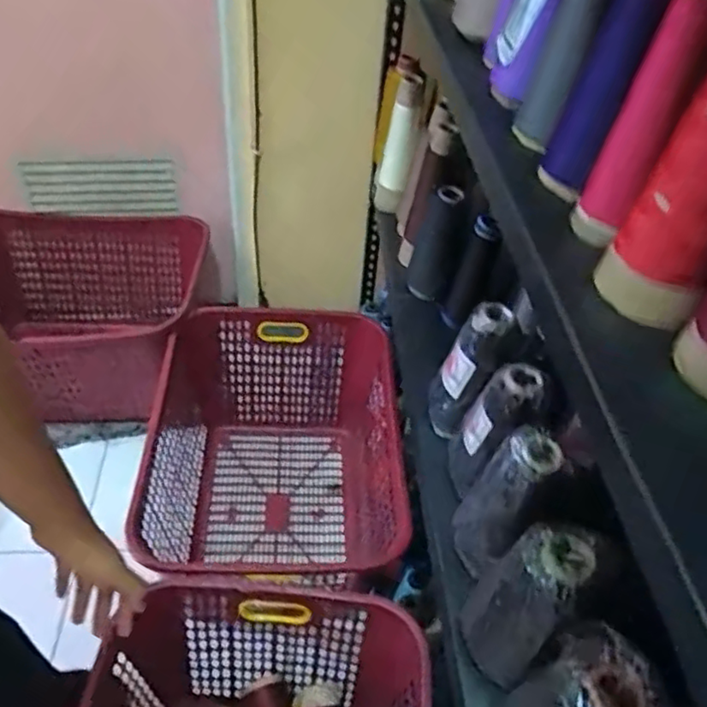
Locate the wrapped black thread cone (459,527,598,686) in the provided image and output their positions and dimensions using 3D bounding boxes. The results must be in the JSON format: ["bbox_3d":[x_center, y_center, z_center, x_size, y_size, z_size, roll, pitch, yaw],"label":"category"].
[{"bbox_3d":[0.148,0.216,0.576,0.079,0.163,0.089,31,50,23],"label":"wrapped black thread cone"}]

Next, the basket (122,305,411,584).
[{"bbox_3d":[-0.147,0.214,1.245,0.449,0.307,0.529,1,45,-6],"label":"basket"}]

